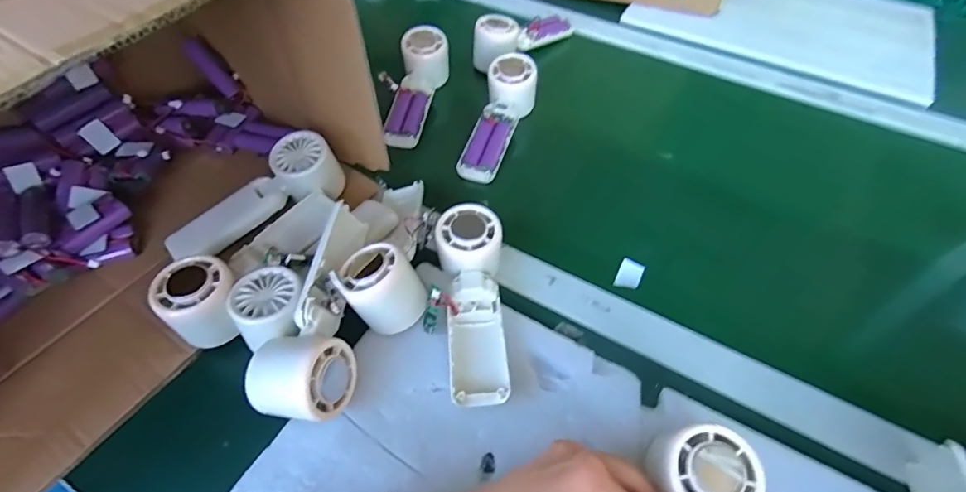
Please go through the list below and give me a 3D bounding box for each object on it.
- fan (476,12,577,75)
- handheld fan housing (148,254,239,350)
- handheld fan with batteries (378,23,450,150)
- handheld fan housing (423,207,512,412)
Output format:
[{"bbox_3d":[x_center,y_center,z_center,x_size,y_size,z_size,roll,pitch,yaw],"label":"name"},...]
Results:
[{"bbox_3d":[0.052,-0.291,0.647,0.167,0.052,0.046,-35,61,-25],"label":"fan"},{"bbox_3d":[-0.221,0.046,0.382,0.053,0.061,0.054,1,52,-1],"label":"handheld fan housing"},{"bbox_3d":[-0.085,-0.189,0.578,0.069,0.043,0.177,9,67,5],"label":"handheld fan with batteries"},{"bbox_3d":[-0.011,0.046,0.396,0.060,0.044,0.167,-3,65,-4],"label":"handheld fan housing"}]

